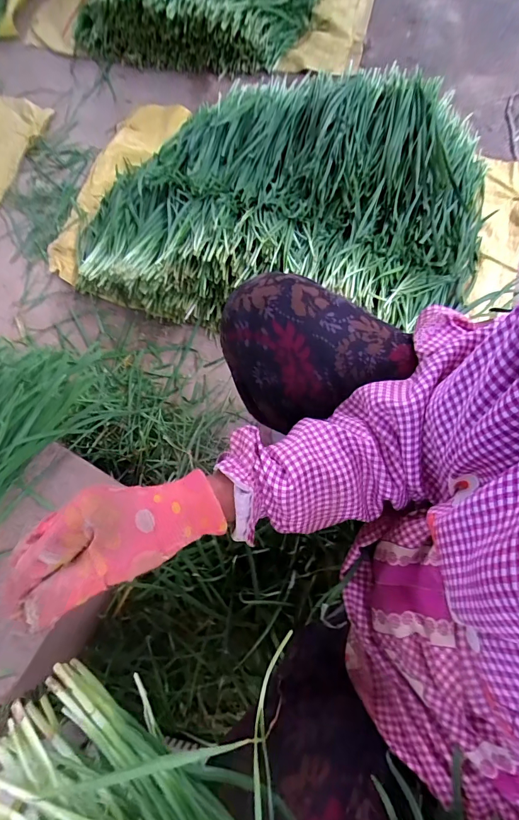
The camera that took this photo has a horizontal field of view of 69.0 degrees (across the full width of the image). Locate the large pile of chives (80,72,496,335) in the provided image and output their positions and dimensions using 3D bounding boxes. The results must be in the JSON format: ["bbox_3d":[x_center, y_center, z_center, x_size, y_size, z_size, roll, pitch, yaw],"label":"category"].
[{"bbox_3d":[0.039,-0.453,0.818,0.866,0.183,0.565,8,74,7],"label":"large pile of chives"}]

